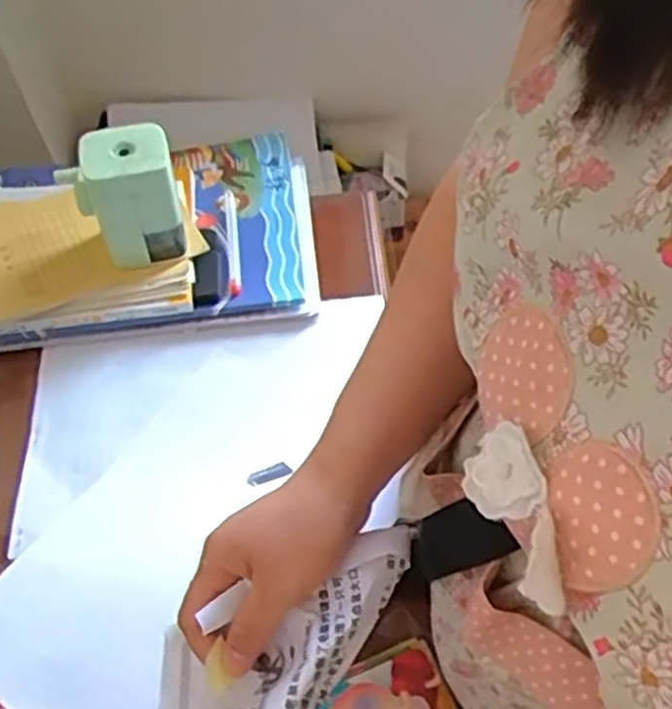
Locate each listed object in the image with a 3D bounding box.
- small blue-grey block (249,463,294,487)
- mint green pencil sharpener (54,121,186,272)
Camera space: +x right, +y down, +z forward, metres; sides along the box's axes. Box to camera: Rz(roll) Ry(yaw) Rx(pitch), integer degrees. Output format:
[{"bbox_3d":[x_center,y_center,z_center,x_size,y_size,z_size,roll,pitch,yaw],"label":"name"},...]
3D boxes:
[{"bbox_3d":[-0.051,0.091,0.567,0.033,0.010,0.010,-24,59,-13],"label":"small blue-grey block"},{"bbox_3d":[-0.173,-0.123,0.626,0.088,0.112,0.057,-13,58,-6],"label":"mint green pencil sharpener"}]

